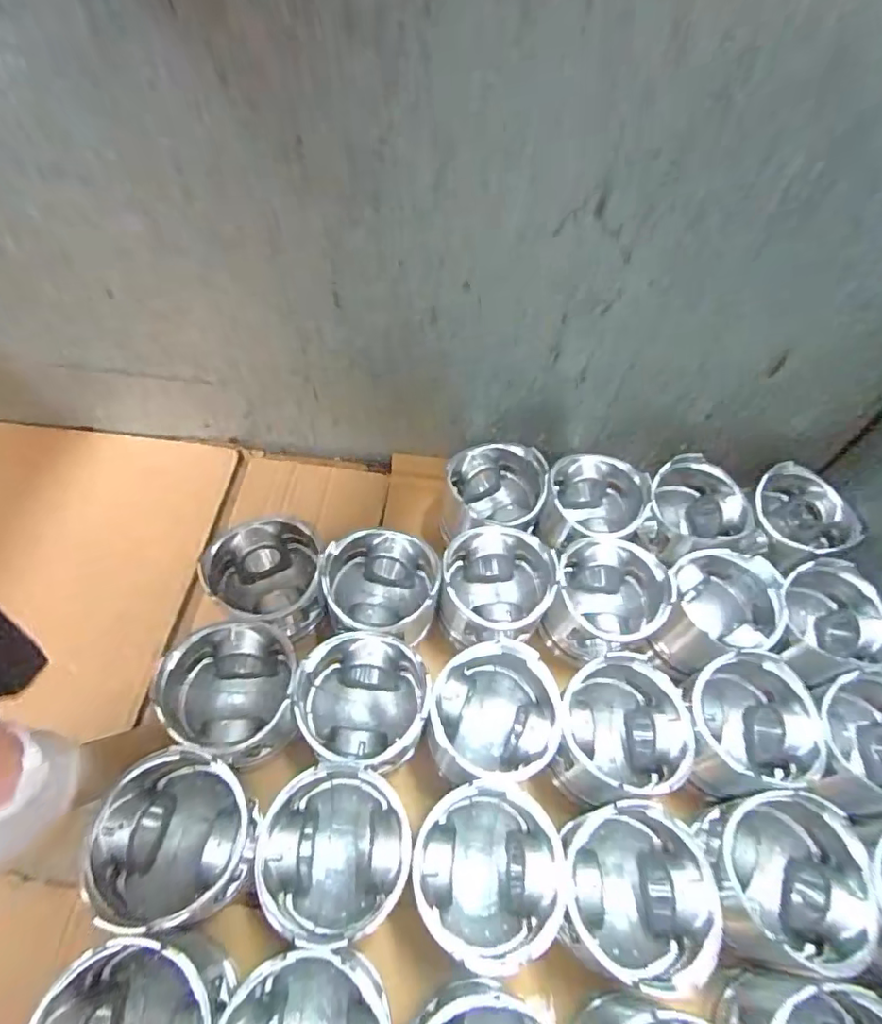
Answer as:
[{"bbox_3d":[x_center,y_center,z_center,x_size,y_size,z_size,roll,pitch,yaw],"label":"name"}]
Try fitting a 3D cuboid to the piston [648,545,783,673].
[{"bbox_3d":[0.225,0.082,0.449,0.092,0.069,0.088,-1,56,-5],"label":"piston"}]

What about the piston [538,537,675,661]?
[{"bbox_3d":[0.140,0.075,0.457,0.086,0.079,0.090,22,57,10],"label":"piston"}]

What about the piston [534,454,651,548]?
[{"bbox_3d":[0.140,-0.003,0.498,0.083,0.067,0.081,2,56,-3],"label":"piston"}]

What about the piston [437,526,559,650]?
[{"bbox_3d":[0.044,0.066,0.448,0.086,0.072,0.084,2,56,-3],"label":"piston"}]

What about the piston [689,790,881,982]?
[{"bbox_3d":[0.213,0.237,0.347,0.093,0.067,0.091,7,56,1],"label":"piston"}]

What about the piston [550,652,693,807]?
[{"bbox_3d":[0.128,0.162,0.394,0.094,0.070,0.088,2,56,-3],"label":"piston"}]

